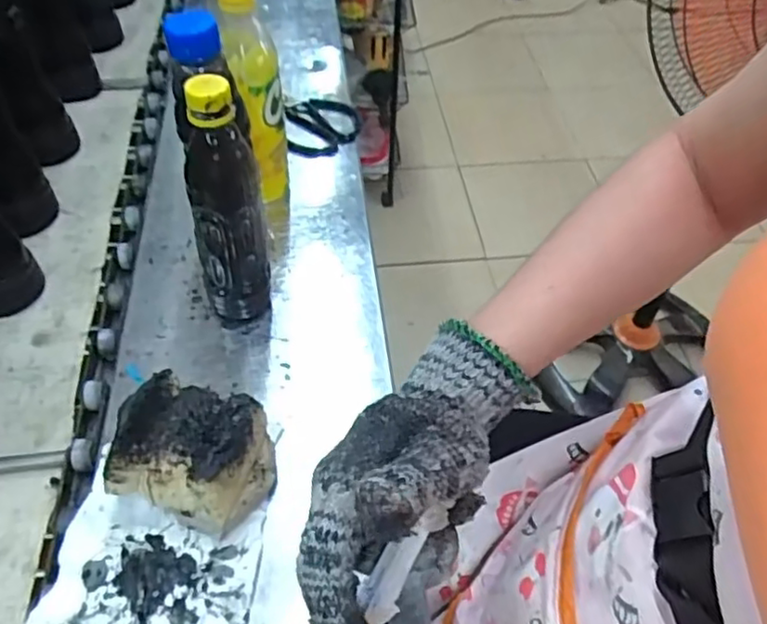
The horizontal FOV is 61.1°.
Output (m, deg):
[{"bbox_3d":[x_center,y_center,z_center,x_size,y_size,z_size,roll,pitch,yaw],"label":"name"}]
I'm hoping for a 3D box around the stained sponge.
[{"bbox_3d":[-0.127,0.096,0.447,0.094,0.085,0.079,14,50,7],"label":"stained sponge"}]

